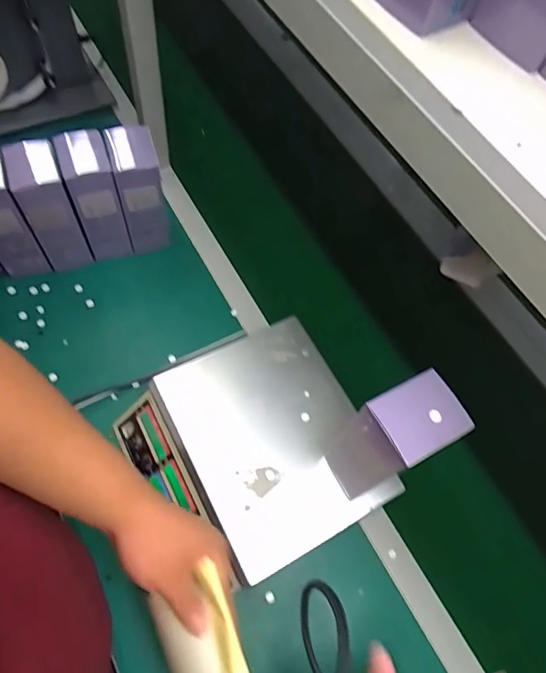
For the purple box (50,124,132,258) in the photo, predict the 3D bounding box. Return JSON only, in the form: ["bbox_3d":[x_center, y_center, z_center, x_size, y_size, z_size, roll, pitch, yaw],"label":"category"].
[{"bbox_3d":[-0.274,-0.215,0.734,0.067,0.192,0.081,-13,64,-14],"label":"purple box"}]

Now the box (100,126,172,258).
[{"bbox_3d":[-0.212,-0.231,0.758,0.070,0.172,0.095,-9,63,-12],"label":"box"}]

